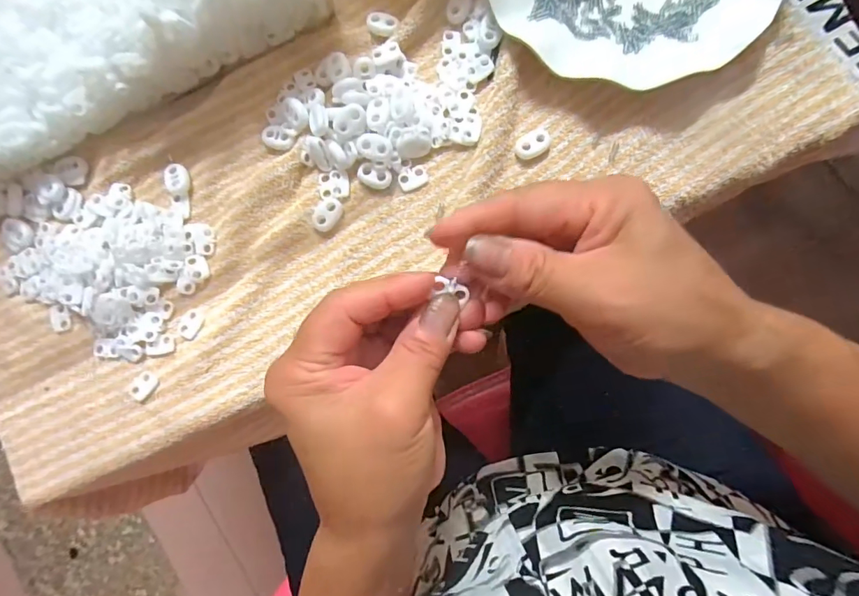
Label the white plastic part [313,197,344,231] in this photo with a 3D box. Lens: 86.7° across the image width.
[{"bbox_3d":[-0.065,-0.054,0.291,0.015,0.005,0.022,36,86,7],"label":"white plastic part"}]

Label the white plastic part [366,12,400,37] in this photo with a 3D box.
[{"bbox_3d":[-0.031,-0.181,0.300,0.022,0.005,0.014,18,84,6],"label":"white plastic part"}]

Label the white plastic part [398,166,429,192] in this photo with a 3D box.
[{"bbox_3d":[-0.010,-0.077,0.292,0.019,0.004,0.013,-29,82,-1],"label":"white plastic part"}]

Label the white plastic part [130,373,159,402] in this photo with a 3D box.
[{"bbox_3d":[-0.183,0.056,0.291,0.013,0.004,0.019,42,87,7],"label":"white plastic part"}]

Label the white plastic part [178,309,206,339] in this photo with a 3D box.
[{"bbox_3d":[-0.154,0.017,0.294,0.013,0.004,0.019,36,86,7],"label":"white plastic part"}]

